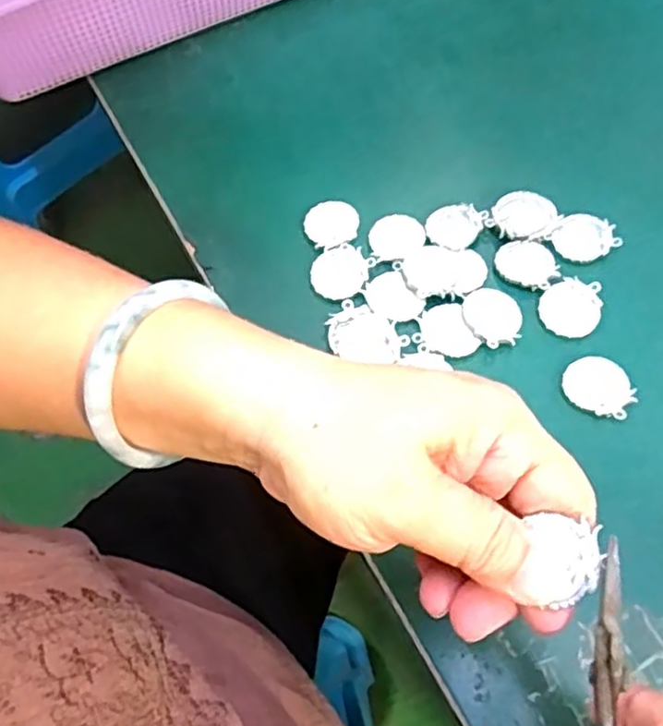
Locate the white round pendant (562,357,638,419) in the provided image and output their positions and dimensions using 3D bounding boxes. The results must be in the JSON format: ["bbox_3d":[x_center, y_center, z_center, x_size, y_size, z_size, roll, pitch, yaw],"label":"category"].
[{"bbox_3d":[0.120,0.010,0.307,0.030,0.005,0.026,31,69,17],"label":"white round pendant"}]

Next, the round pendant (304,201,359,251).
[{"bbox_3d":[0.000,-0.071,0.354,0.027,0.004,0.029,-1,63,3],"label":"round pendant"}]

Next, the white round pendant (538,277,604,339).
[{"bbox_3d":[0.114,-0.027,0.325,0.027,0.005,0.030,24,67,14],"label":"white round pendant"}]

